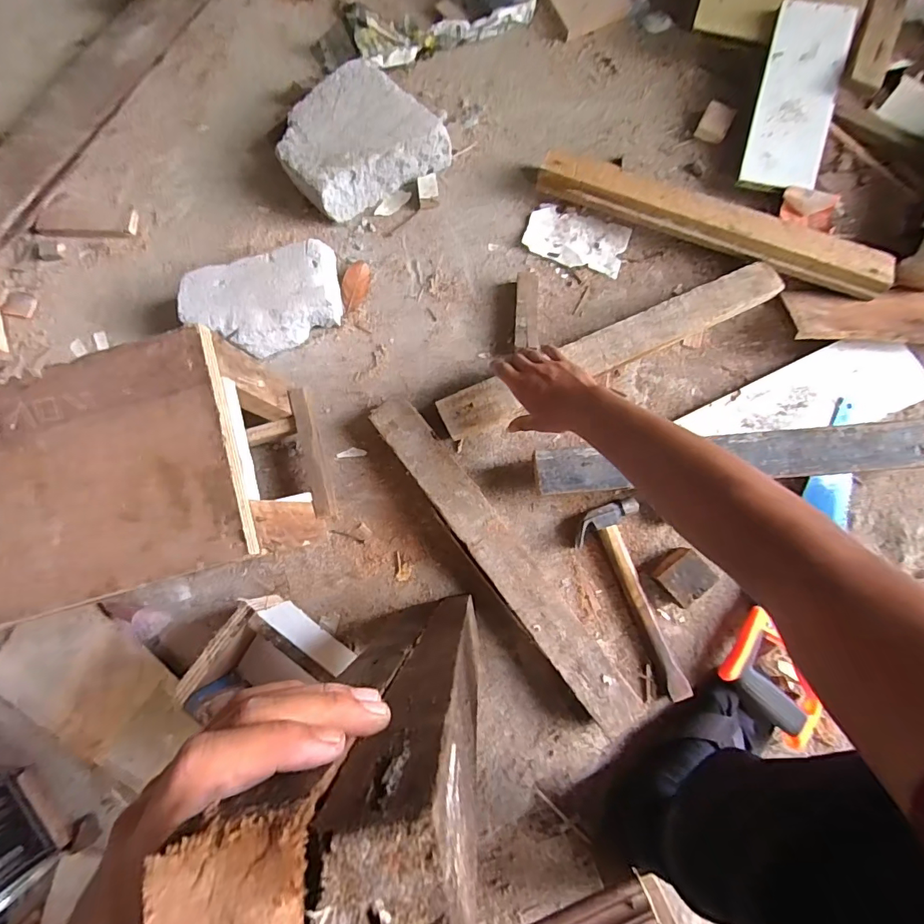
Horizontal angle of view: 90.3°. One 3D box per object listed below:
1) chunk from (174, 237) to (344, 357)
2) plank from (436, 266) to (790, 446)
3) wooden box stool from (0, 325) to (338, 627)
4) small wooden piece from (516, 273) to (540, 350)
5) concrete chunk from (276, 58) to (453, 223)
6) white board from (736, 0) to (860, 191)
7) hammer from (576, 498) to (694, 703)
[{"bbox_3d":[-0.271,-0.224,0.647,0.207,0.072,0.115,-21,81,-2],"label":"chunk"},{"bbox_3d":[0.204,-0.152,0.636,0.496,0.042,0.062,-24,81,-3],"label":"plank"},{"bbox_3d":[-0.360,0.034,0.504,0.335,0.187,0.227,-15,81,-1],"label":"wooden box stool"},{"bbox_3d":[0.092,-0.211,0.652,0.032,0.027,0.112,2,81,1],"label":"small wooden piece"},{"bbox_3d":[-0.157,-0.474,0.678,0.210,0.070,0.181,-36,82,-4],"label":"concrete chunk"},{"bbox_3d":[0.478,-0.521,0.656,0.099,0.013,0.258,14,91,12],"label":"white board"},{"bbox_3d":[0.215,0.178,0.590,0.092,0.027,0.250,-11,81,-1],"label":"hammer"}]

